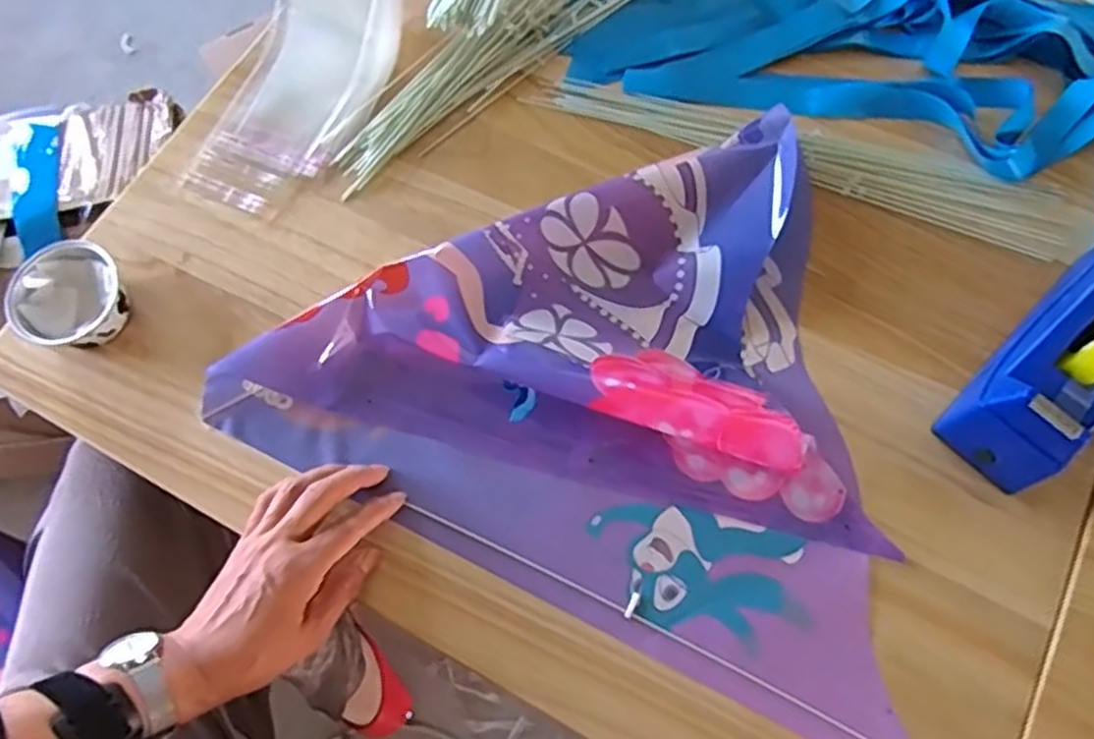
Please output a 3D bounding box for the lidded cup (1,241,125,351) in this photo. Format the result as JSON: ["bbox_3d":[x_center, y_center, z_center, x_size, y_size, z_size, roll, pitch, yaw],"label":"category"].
[{"bbox_3d":[-0.356,-0.052,0.576,0.077,0.038,0.080,0,70,1],"label":"lidded cup"}]

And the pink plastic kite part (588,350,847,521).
[{"bbox_3d":[0.124,0.039,0.532,0.188,0.057,0.070,27,73,10],"label":"pink plastic kite part"}]

